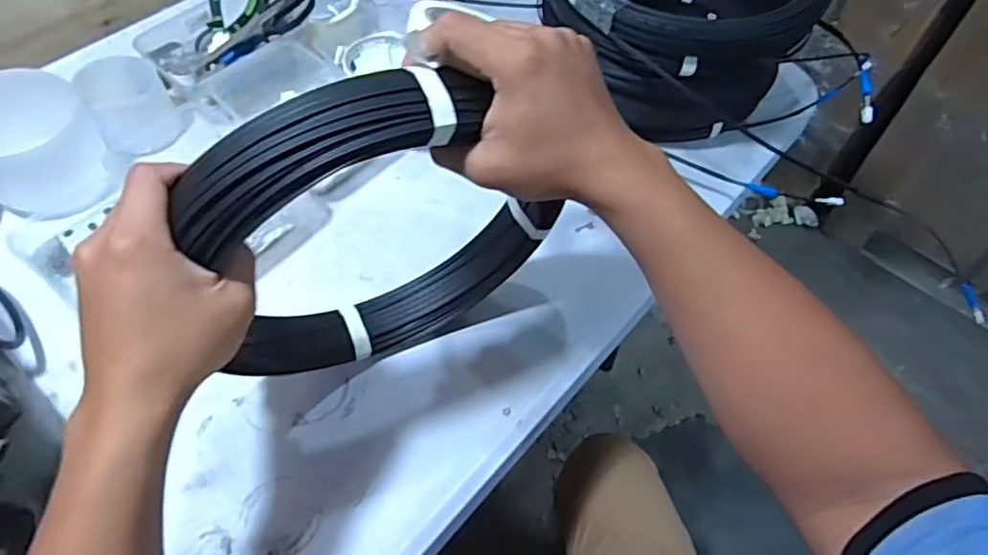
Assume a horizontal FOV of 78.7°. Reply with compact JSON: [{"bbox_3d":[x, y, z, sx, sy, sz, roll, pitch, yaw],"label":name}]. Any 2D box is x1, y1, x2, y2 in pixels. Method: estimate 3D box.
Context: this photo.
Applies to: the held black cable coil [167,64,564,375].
[{"bbox_3d":[-0.061,-0.032,0.444,0.228,0.276,0.072,-21,59,-16],"label":"held black cable coil"}]

